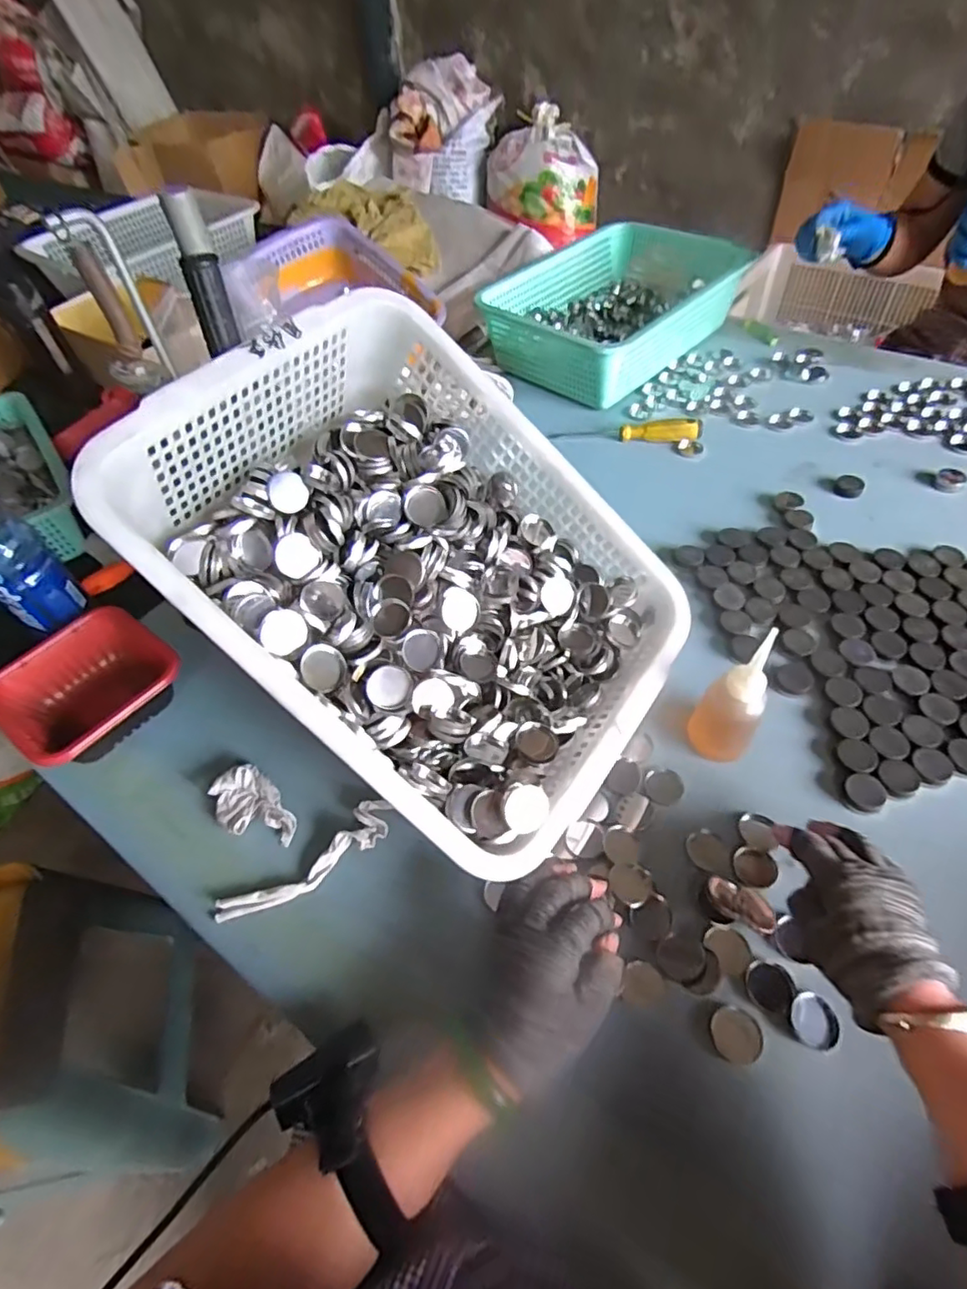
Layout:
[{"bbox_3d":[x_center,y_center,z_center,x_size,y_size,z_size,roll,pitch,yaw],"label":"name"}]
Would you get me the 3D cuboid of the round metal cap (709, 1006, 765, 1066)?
[{"bbox_3d":[0.178,0.276,0.427,0.036,0.011,0.035,-3,52,4],"label":"round metal cap"}]

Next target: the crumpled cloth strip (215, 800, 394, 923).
[{"bbox_3d":[-0.149,0.189,0.522,0.161,0.018,0.035,-31,56,-17],"label":"crumpled cloth strip"}]

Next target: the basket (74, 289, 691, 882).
[{"bbox_3d":[-0.048,-0.058,0.521,0.428,0.116,0.332,44,62,-4],"label":"basket"}]

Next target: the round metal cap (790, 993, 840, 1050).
[{"bbox_3d":[0.235,0.266,0.428,0.030,0.013,0.032,-3,52,4],"label":"round metal cap"}]

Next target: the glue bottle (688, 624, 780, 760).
[{"bbox_3d":[0.210,0.058,0.521,0.052,0.149,0.042,24,58,22],"label":"glue bottle"}]

